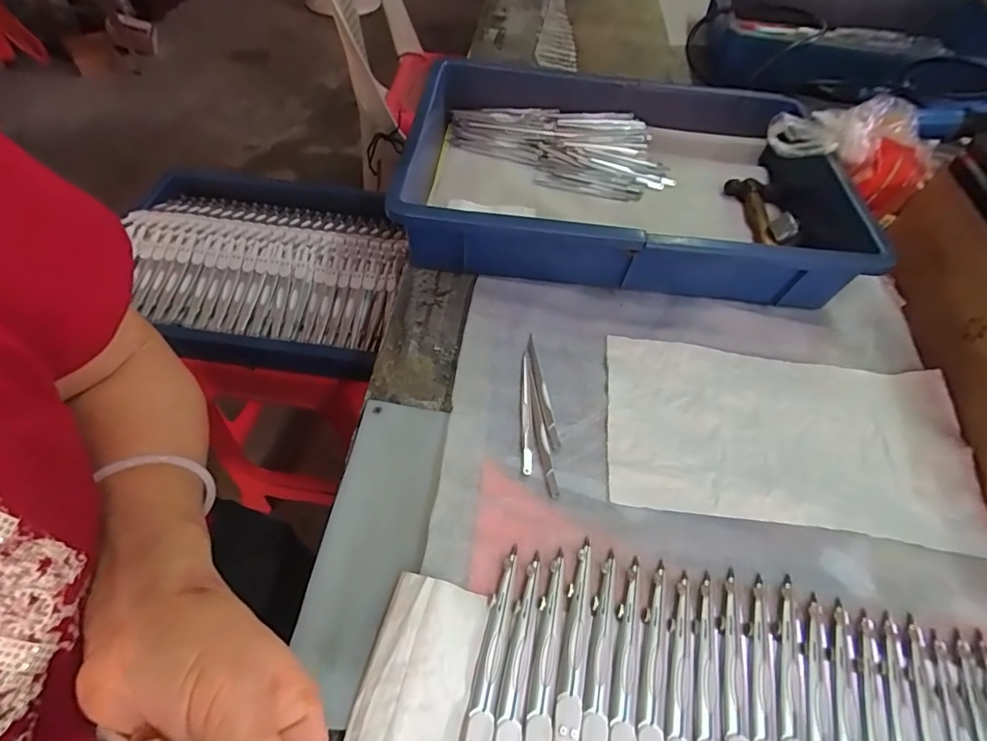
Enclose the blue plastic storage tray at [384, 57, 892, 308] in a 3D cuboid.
[{"bbox_3d":[0.134,-0.201,0.494,0.428,0.074,0.288,5,56,0],"label":"blue plastic storage tray"}]

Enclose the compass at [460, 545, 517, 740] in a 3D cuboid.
[{"bbox_3d":[-0.002,0.166,0.269,0.015,0.010,0.128,12,56,4],"label":"compass"}]

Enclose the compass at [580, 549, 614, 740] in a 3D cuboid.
[{"bbox_3d":[0.061,0.172,0.274,0.014,0.005,0.126,12,56,5],"label":"compass"}]

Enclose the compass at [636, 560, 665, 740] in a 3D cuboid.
[{"bbox_3d":[0.091,0.178,0.273,0.014,0.005,0.128,14,56,6],"label":"compass"}]

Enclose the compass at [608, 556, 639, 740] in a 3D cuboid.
[{"bbox_3d":[0.075,0.175,0.272,0.013,0.006,0.128,13,56,5],"label":"compass"}]

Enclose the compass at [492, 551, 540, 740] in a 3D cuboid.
[{"bbox_3d":[0.014,0.170,0.269,0.014,0.009,0.127,12,56,4],"label":"compass"}]

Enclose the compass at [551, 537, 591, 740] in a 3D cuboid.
[{"bbox_3d":[0.047,0.165,0.278,0.013,0.004,0.127,12,56,4],"label":"compass"}]

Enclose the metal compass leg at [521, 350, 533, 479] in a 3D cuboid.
[{"bbox_3d":[0.025,0.030,0.370,0.007,0.004,0.107,2,56,-2],"label":"metal compass leg"}]

